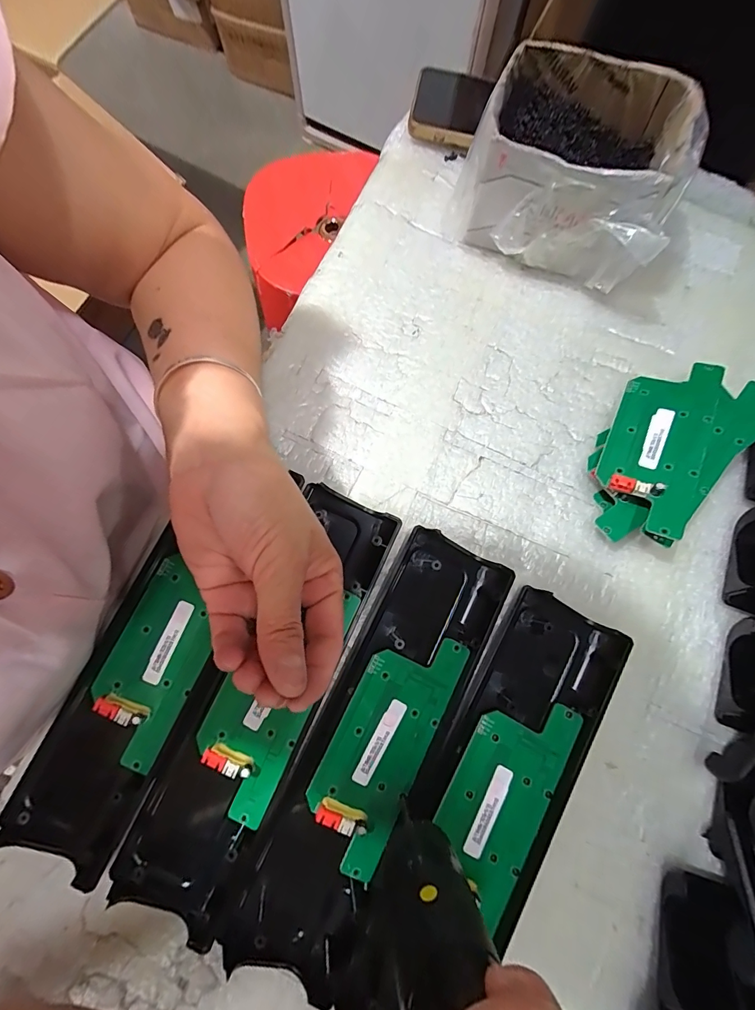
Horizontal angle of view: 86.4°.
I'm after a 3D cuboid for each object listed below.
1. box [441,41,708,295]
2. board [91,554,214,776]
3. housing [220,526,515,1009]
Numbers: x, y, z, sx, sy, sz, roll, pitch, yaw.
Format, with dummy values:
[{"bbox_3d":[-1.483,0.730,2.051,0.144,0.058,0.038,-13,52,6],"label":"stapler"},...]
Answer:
[{"bbox_3d":[0.140,-0.234,0.287,0.144,0.077,0.107,25,79,4],"label":"box"},{"bbox_3d":[-0.132,0.093,0.238,0.054,0.008,0.107,27,79,4],"label":"board"},{"bbox_3d":[0.003,0.139,0.235,0.069,0.019,0.245,26,79,4],"label":"housing"}]

